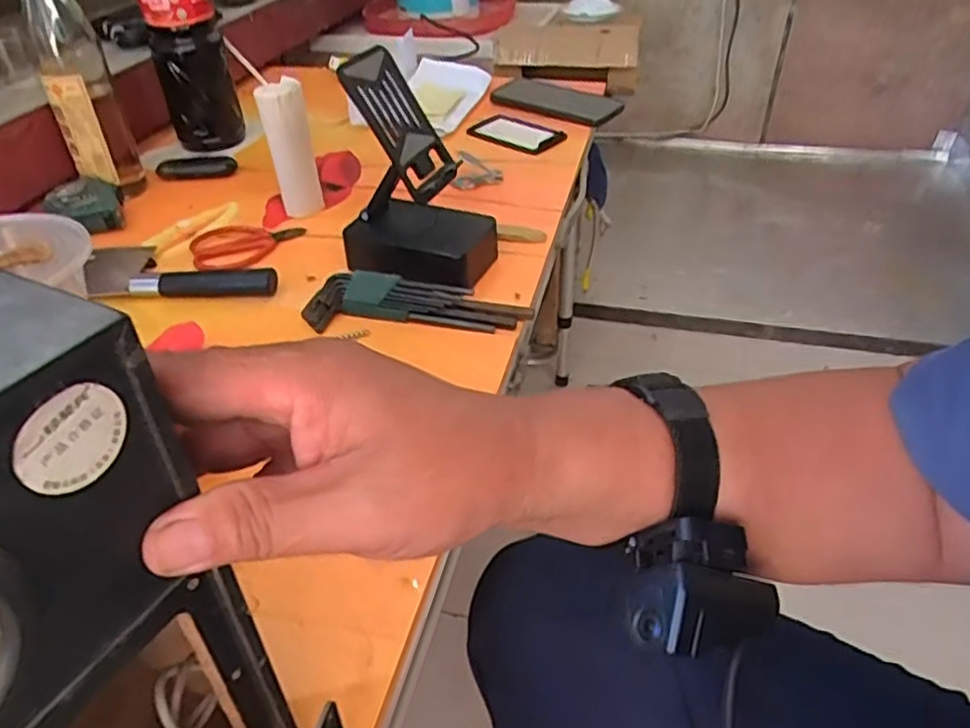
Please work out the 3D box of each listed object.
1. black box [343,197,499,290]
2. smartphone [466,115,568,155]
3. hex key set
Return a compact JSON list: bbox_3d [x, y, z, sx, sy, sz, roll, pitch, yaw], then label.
[{"bbox_3d":[-0.057,-0.106,0.611,0.127,0.039,0.078,10,40,14],"label":"black box"},{"bbox_3d":[0.040,-0.281,0.843,0.112,0.014,0.079,25,46,30],"label":"smartphone"},{"bbox_3d":[-0.055,-0.046,0.552,0.170,0.020,0.055,10,40,14],"label":"hex key set"}]

